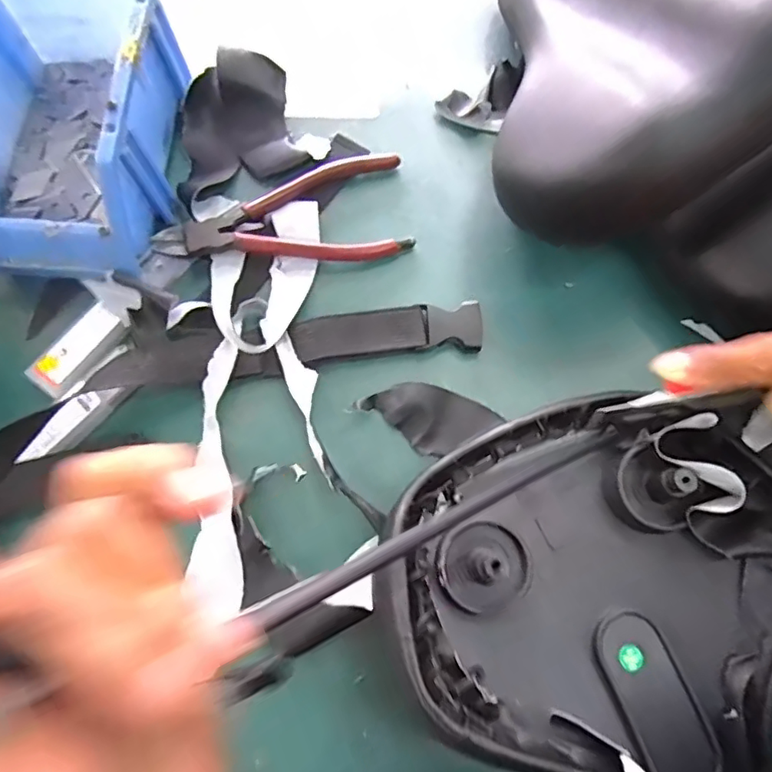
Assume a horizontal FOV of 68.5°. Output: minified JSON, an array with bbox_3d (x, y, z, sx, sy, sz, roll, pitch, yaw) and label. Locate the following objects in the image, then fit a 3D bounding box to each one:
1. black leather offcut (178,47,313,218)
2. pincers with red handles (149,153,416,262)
[{"bbox_3d":[-0.101,-0.171,0.366,0.081,0.026,0.085,-16,72,-6],"label":"black leather offcut"},{"bbox_3d":[-0.064,-0.106,0.353,0.152,0.015,0.068,-7,72,-3],"label":"pincers with red handles"}]

